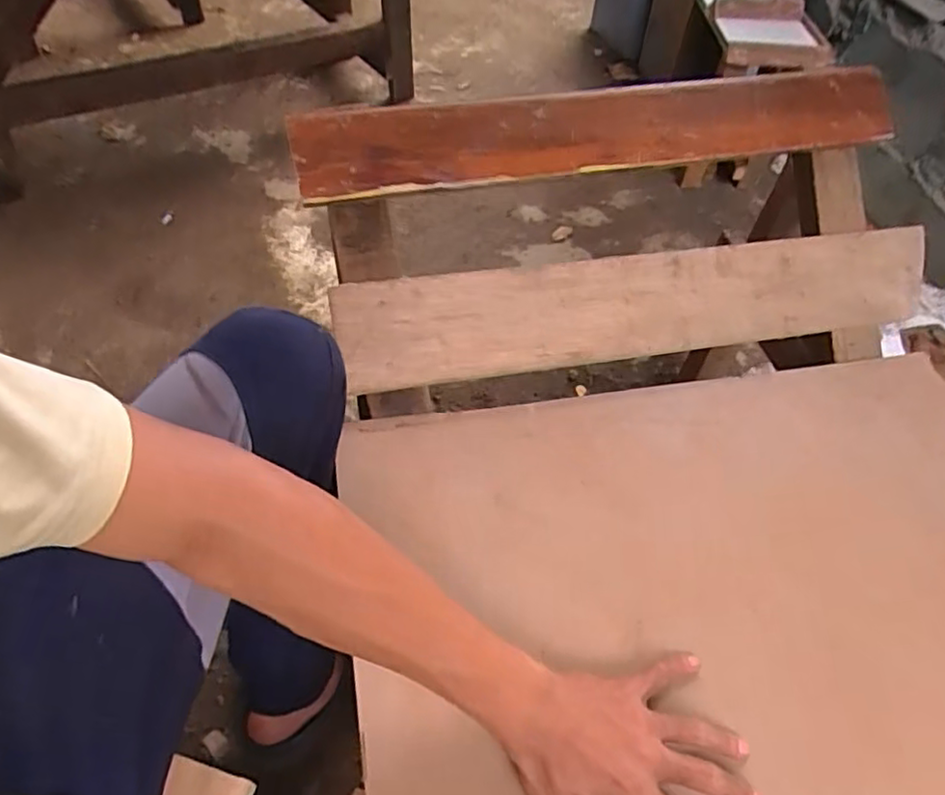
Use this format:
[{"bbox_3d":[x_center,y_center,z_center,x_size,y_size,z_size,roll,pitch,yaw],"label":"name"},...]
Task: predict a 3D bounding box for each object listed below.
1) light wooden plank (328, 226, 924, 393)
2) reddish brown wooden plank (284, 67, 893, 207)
[{"bbox_3d":[0.177,-0.091,0.640,0.603,0.014,0.099,-8,89,-11],"label":"light wooden plank"},{"bbox_3d":[0.152,-0.281,0.676,0.651,0.024,0.089,-11,92,-12],"label":"reddish brown wooden plank"}]

